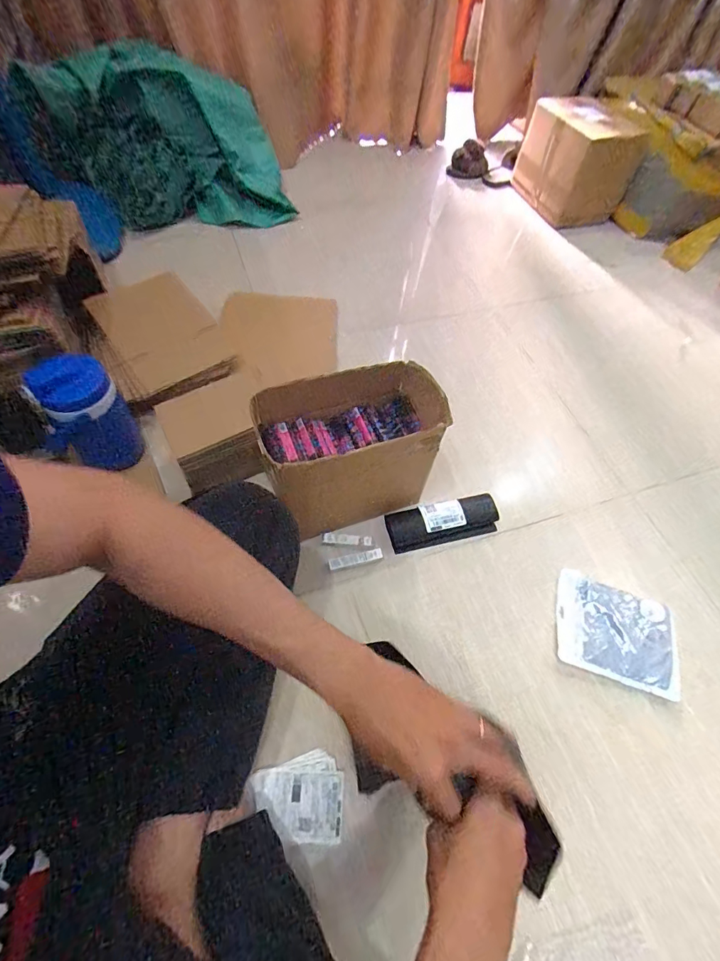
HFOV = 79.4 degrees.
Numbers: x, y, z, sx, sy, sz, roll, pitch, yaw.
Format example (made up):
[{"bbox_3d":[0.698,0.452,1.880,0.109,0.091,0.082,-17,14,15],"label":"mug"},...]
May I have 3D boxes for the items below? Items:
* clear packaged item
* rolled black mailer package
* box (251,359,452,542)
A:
[{"bbox_3d":[0.414,0.243,0.703,0.181,0.028,0.153,18,59,7],"label":"clear packaged item"},{"bbox_3d":[0.152,0.074,0.784,0.201,0.037,0.070,-11,60,-11],"label":"rolled black mailer package"},{"bbox_3d":[-0.014,-0.053,0.730,0.290,0.206,0.164,-17,62,-14],"label":"box"}]

